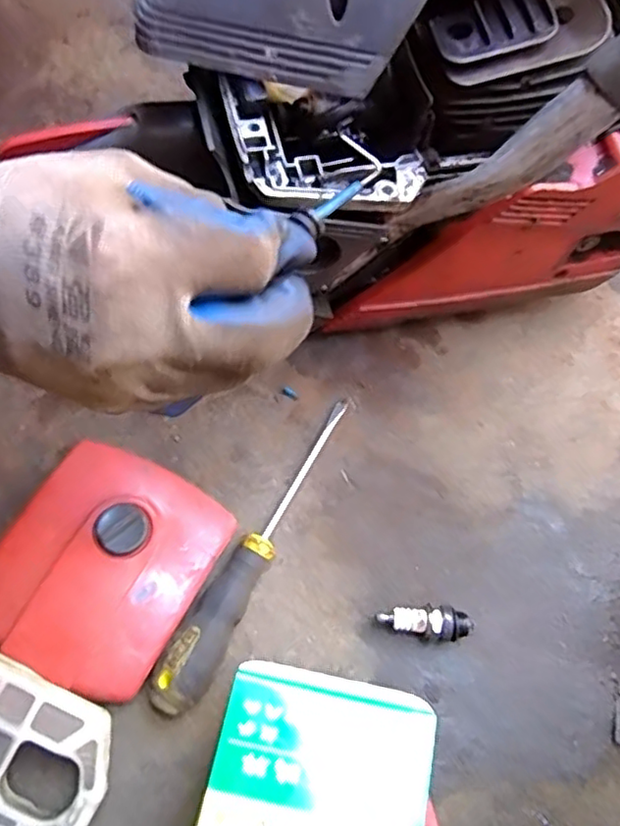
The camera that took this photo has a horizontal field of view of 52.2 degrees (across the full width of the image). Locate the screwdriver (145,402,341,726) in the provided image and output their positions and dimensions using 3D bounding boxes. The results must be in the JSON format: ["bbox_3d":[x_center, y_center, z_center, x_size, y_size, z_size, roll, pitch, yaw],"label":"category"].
[{"bbox_3d":[-0.027,0.070,0.336,0.026,0.025,0.181,28,72,8],"label":"screwdriver"}]

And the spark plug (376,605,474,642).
[{"bbox_3d":[0.059,0.110,0.330,0.046,0.015,0.016,1,70,-2],"label":"spark plug"}]

